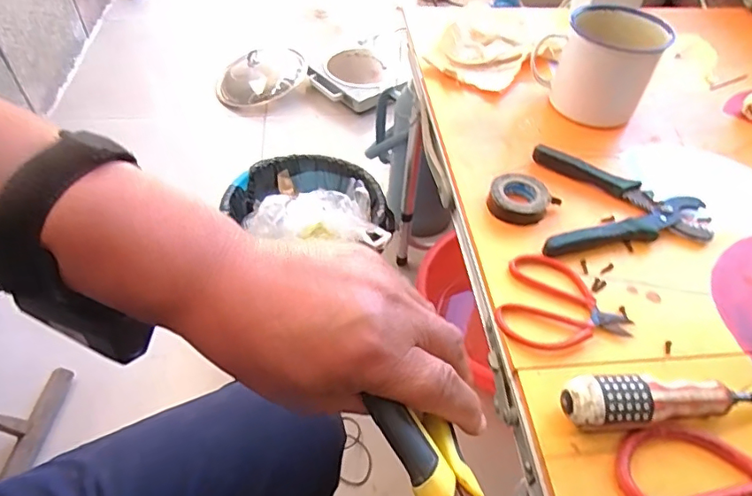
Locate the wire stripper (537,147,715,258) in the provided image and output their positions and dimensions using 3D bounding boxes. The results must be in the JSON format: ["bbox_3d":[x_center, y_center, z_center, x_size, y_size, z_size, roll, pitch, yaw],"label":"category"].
[{"bbox_3d":[0.230,-0.035,0.482,0.152,0.022,0.133,7,49,5],"label":"wire stripper"}]

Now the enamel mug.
[{"bbox_3d":[0.244,-0.208,0.587,0.117,0.105,0.103,4,49,2],"label":"enamel mug"}]

